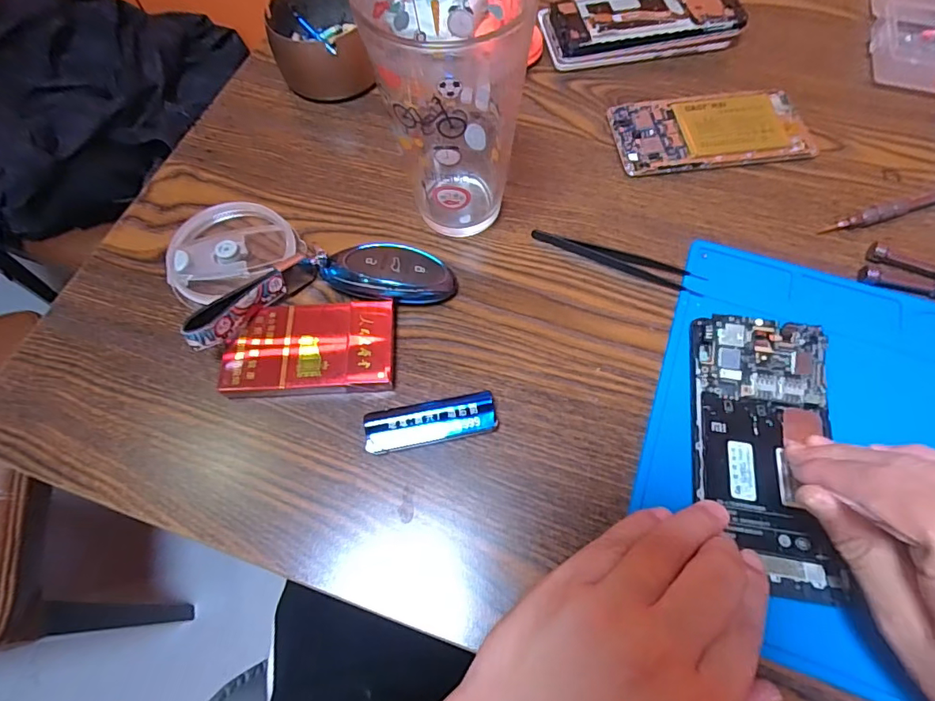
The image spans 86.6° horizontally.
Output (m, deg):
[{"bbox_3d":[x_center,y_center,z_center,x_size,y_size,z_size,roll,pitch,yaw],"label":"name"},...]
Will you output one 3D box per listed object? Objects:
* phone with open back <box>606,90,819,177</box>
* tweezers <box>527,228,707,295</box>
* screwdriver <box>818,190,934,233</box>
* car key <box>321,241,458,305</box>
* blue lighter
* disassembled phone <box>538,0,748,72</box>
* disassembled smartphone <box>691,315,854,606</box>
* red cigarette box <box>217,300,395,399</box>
[{"bbox_3d":[0.182,-0.166,0.373,0.141,0.011,0.068,-5,65,0],"label":"phone with open back"},{"bbox_3d":[0.099,-0.063,0.330,0.111,0.005,0.016,24,68,13],"label":"tweezers"},{"bbox_3d":[0.289,-0.095,0.336,0.098,0.011,0.011,-16,65,-6],"label":"screwdriver"},{"bbox_3d":[-0.050,-0.048,0.316,0.082,0.027,0.032,9,65,6],"label":"car key"},{"bbox_3d":[-0.020,0.039,0.280,0.072,0.015,0.025,-11,65,-3],"label":"blue lighter"},{"bbox_3d":[0.143,-0.284,0.423,0.156,0.022,0.086,-7,65,-1],"label":"disassembled phone"},{"bbox_3d":[0.161,0.052,0.267,0.073,0.011,0.146,3,69,4],"label":"disassembled smartphone"},{"bbox_3d":[-0.095,-0.001,0.301,0.099,0.015,0.056,-3,65,1],"label":"red cigarette box"}]

